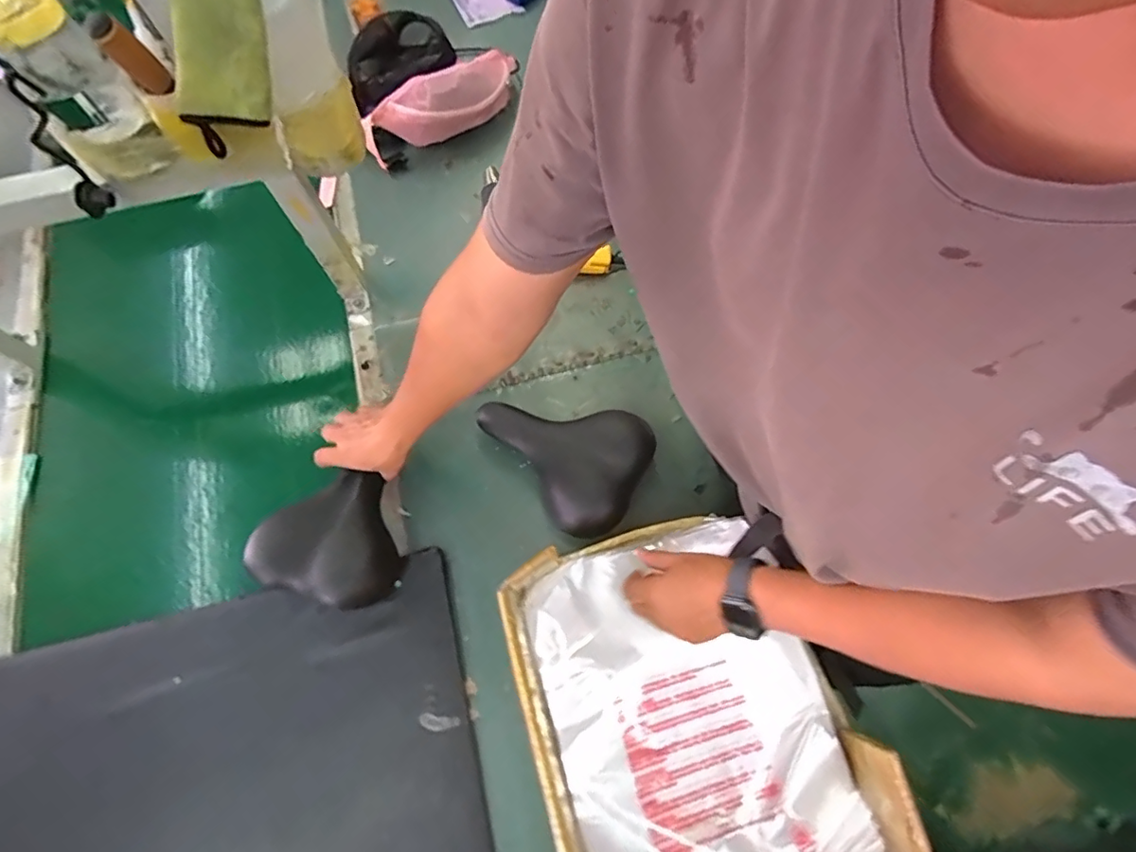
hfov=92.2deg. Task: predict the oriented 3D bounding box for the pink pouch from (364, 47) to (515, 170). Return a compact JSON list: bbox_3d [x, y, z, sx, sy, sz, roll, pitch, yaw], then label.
[{"bbox_3d":[-0.223,-0.591,1.003,0.322,0.095,0.074,-36,73,-12],"label":"pink pouch"}]

